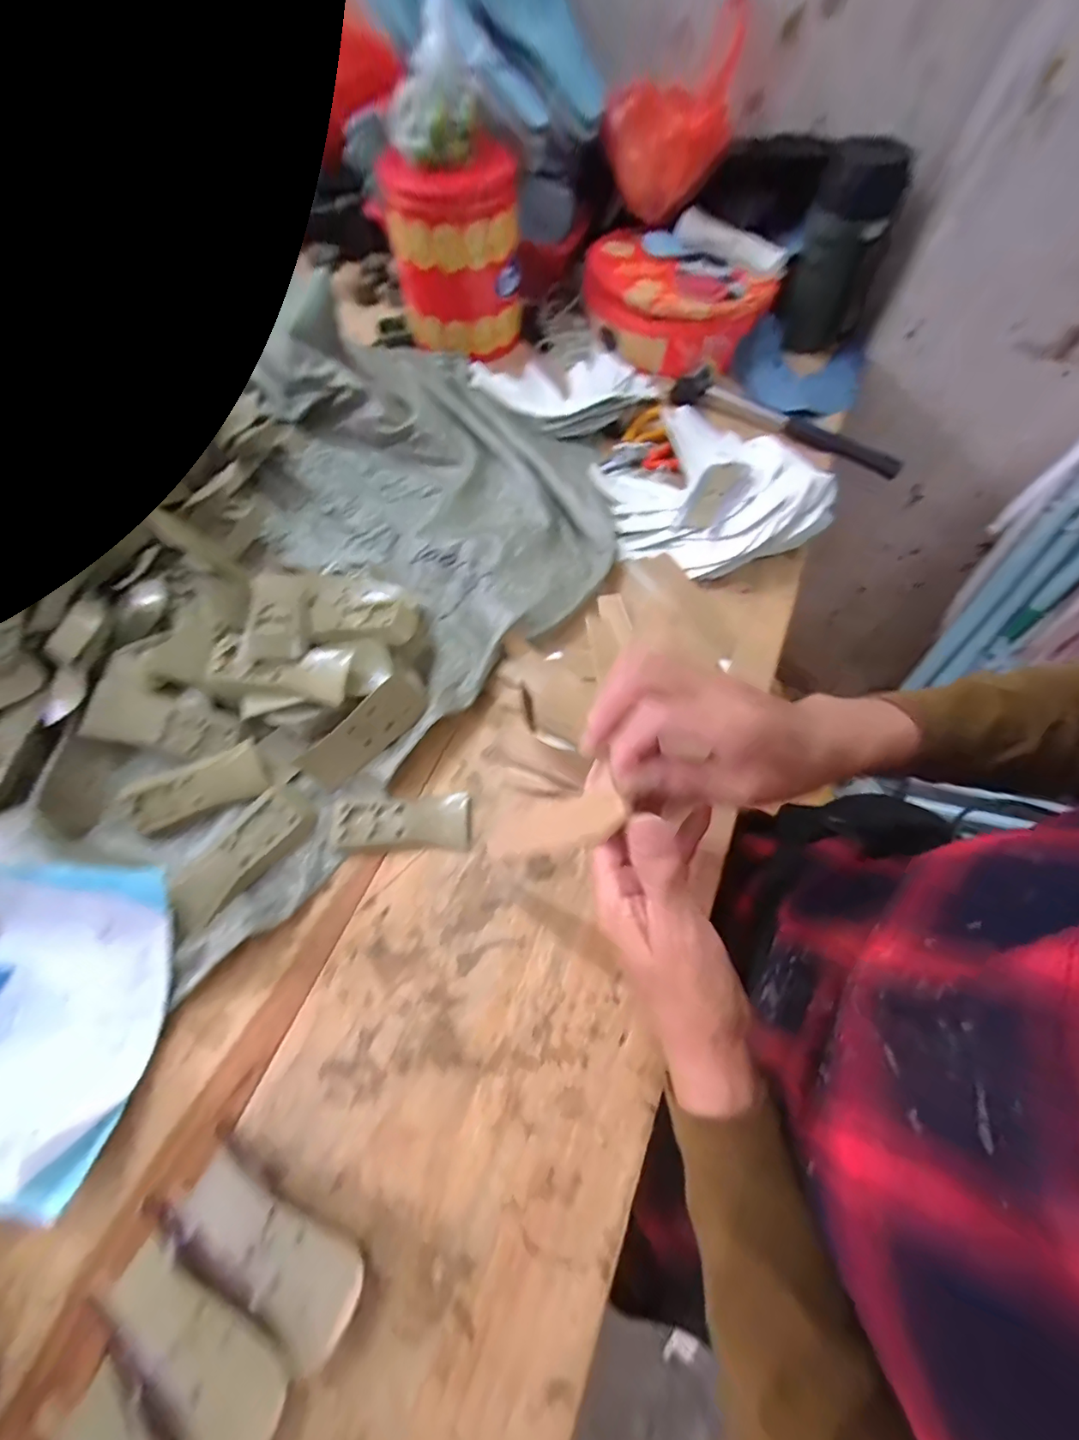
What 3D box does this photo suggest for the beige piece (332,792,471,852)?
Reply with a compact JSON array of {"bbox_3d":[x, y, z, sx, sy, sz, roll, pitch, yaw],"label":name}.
[{"bbox_3d":[-0.102,0.079,0.369,0.098,0.020,0.036,-1,64,-1],"label":"beige piece"}]

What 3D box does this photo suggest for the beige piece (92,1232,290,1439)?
[{"bbox_3d":[-0.178,0.319,0.249,0.114,0.005,0.047,23,74,21],"label":"beige piece"}]

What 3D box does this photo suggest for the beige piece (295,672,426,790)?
[{"bbox_3d":[-0.137,0.007,0.383,0.107,0.040,0.018,-43,38,-4],"label":"beige piece"}]

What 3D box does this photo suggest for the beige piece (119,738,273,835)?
[{"bbox_3d":[-0.258,0.053,0.368,0.096,0.013,0.040,-22,94,-9],"label":"beige piece"}]

